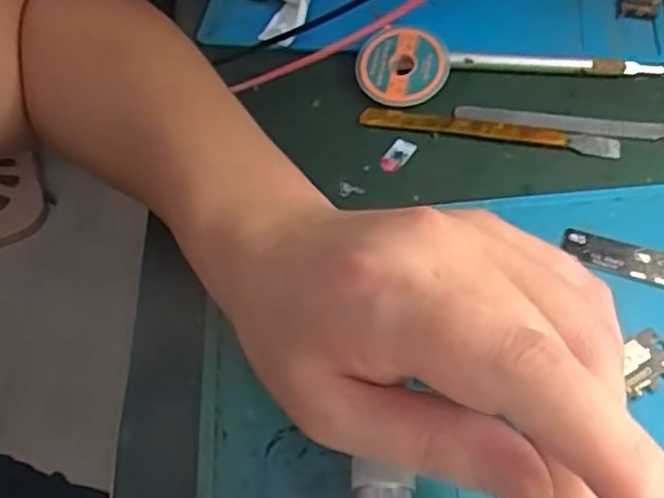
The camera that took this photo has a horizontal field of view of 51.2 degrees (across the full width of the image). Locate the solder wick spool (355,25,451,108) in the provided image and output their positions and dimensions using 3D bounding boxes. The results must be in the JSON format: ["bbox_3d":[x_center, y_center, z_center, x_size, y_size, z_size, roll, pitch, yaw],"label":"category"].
[{"bbox_3d":[0.036,-0.091,0.341,0.042,0.008,0.043,-1,78,7],"label":"solder wick spool"}]

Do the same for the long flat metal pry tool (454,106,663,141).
[{"bbox_3d":[0.122,-0.057,0.322,0.126,0.004,0.012,8,56,10],"label":"long flat metal pry tool"}]

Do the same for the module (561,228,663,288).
[{"bbox_3d":[0.115,0.003,0.279,0.043,0.004,0.017,20,59,18],"label":"module"}]

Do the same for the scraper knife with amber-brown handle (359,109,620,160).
[{"bbox_3d":[0.073,-0.057,0.328,0.119,0.004,0.012,10,56,12],"label":"scraper knife with amber-brown handle"}]

